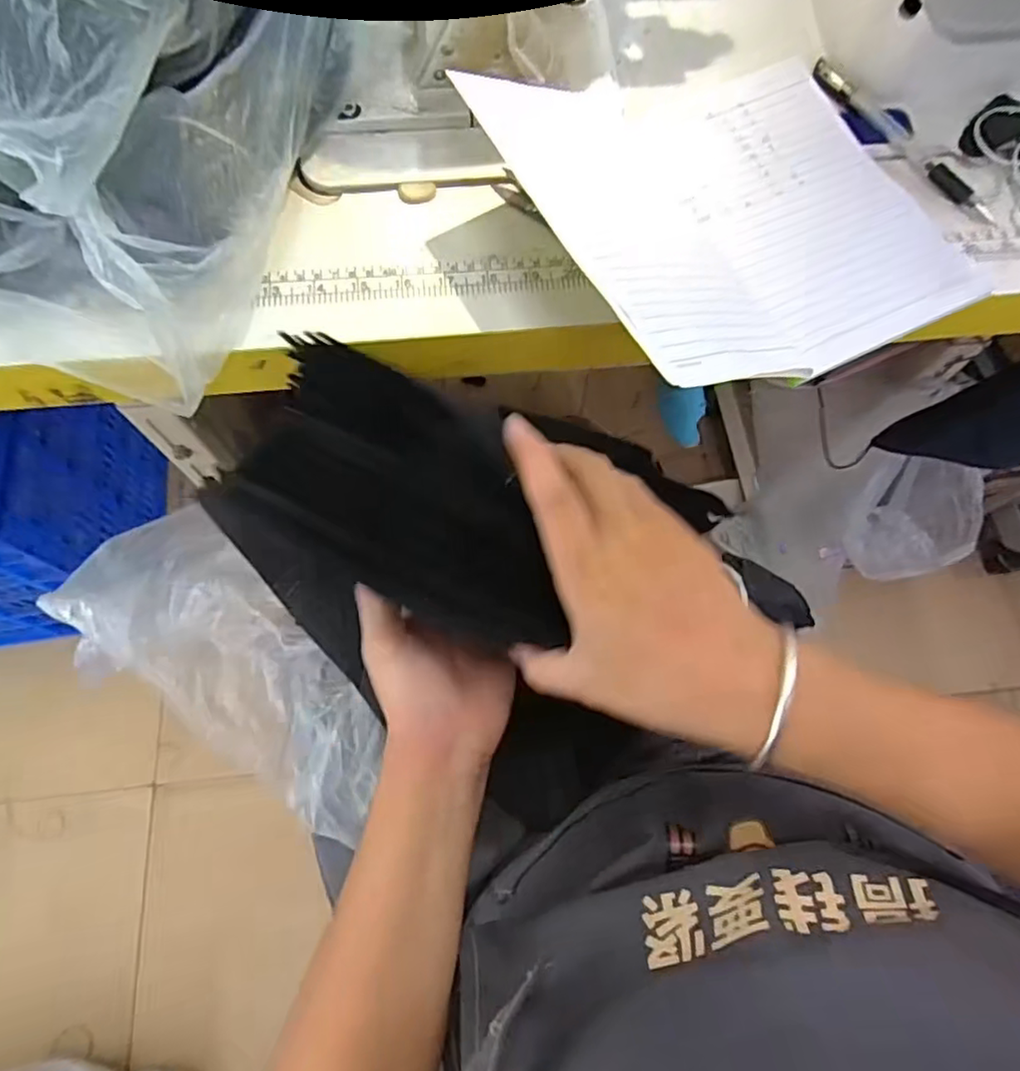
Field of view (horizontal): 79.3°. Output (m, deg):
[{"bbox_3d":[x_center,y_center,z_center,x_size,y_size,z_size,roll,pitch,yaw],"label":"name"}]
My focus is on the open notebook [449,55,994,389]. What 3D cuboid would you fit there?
[{"bbox_3d":[0.132,-0.201,0.347,0.267,0.059,0.224,-26,72,-12],"label":"open notebook"}]

